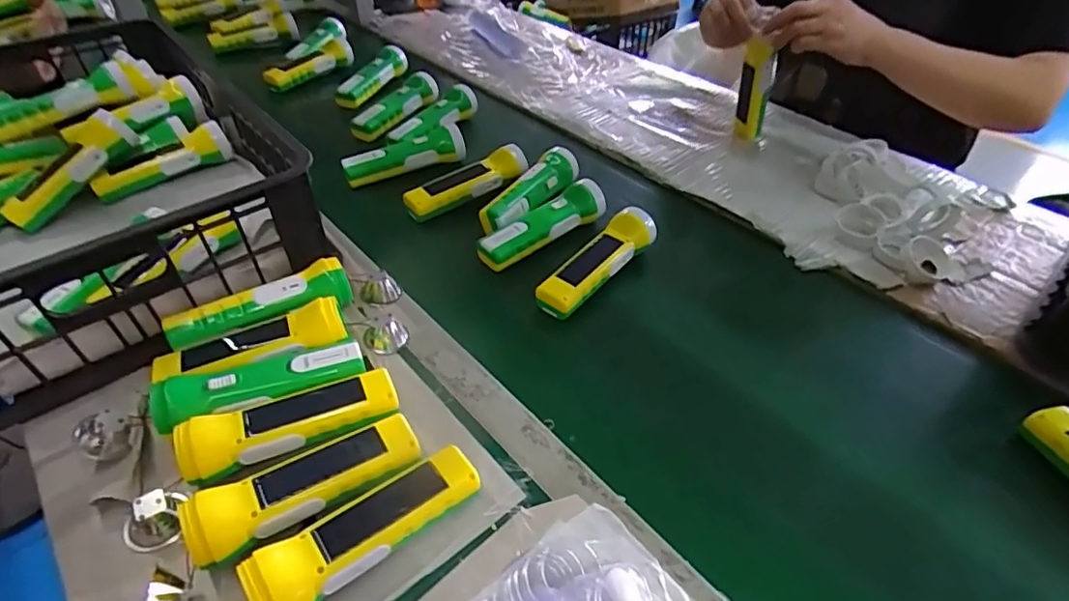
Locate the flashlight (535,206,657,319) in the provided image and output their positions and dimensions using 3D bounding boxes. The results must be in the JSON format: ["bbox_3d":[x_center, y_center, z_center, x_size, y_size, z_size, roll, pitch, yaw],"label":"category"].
[{"bbox_3d":[0.076,-0.046,0.638,0.051,0.047,0.182,27,48,24],"label":"flashlight"}]

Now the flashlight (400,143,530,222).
[{"bbox_3d":[-0.086,-0.152,0.750,0.178,0.051,0.041,-32,50,-32],"label":"flashlight"}]

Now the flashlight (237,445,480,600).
[{"bbox_3d":[-0.115,0.162,0.399,0.159,0.042,0.045,-29,51,-29],"label":"flashlight"}]

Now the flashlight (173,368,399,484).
[{"bbox_3d":[-0.195,0.101,0.462,0.162,0.043,0.050,-17,46,-20],"label":"flashlight"}]

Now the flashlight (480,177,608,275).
[{"bbox_3d":[0.010,-0.091,0.685,0.172,0.050,0.044,-29,51,-29],"label":"flashlight"}]

